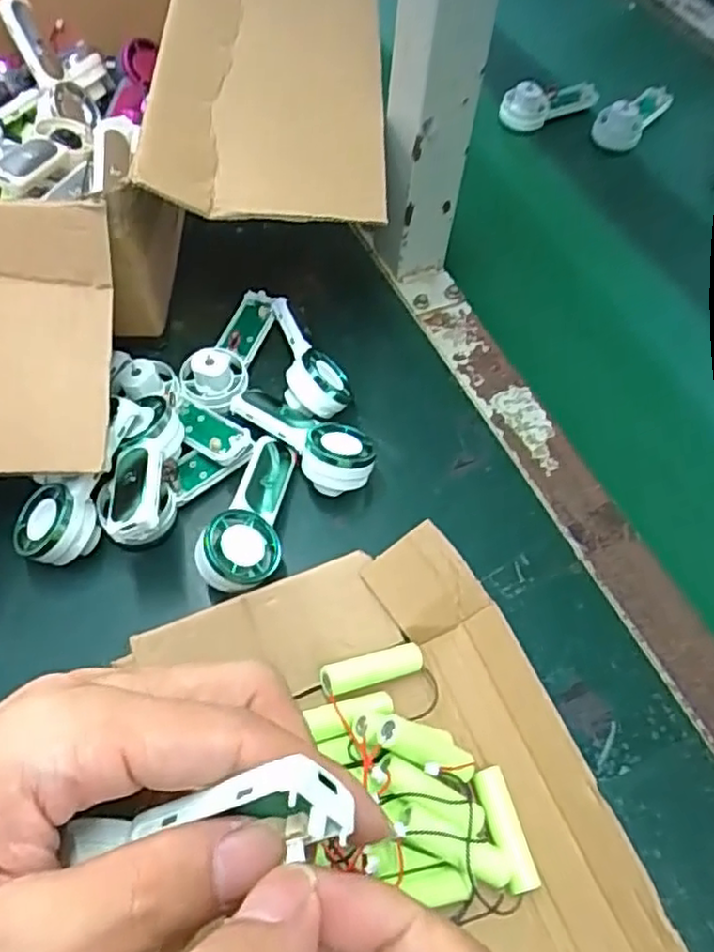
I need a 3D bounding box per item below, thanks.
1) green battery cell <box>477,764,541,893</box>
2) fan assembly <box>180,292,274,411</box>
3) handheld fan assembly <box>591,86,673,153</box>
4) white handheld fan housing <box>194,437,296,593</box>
[{"bbox_3d":[0.064,0.152,0.298,0.016,0.014,0.048,-10,60,-10],"label":"green battery cell"},{"bbox_3d":[-0.079,-0.081,0.428,0.036,0.023,0.090,15,59,5],"label":"fan assembly"},{"bbox_3d":[0.233,-0.308,0.576,0.038,0.036,0.087,34,62,15],"label":"handheld fan assembly"},{"bbox_3d":[-0.056,0.020,0.367,0.038,0.019,0.098,11,46,2],"label":"white handheld fan housing"}]

